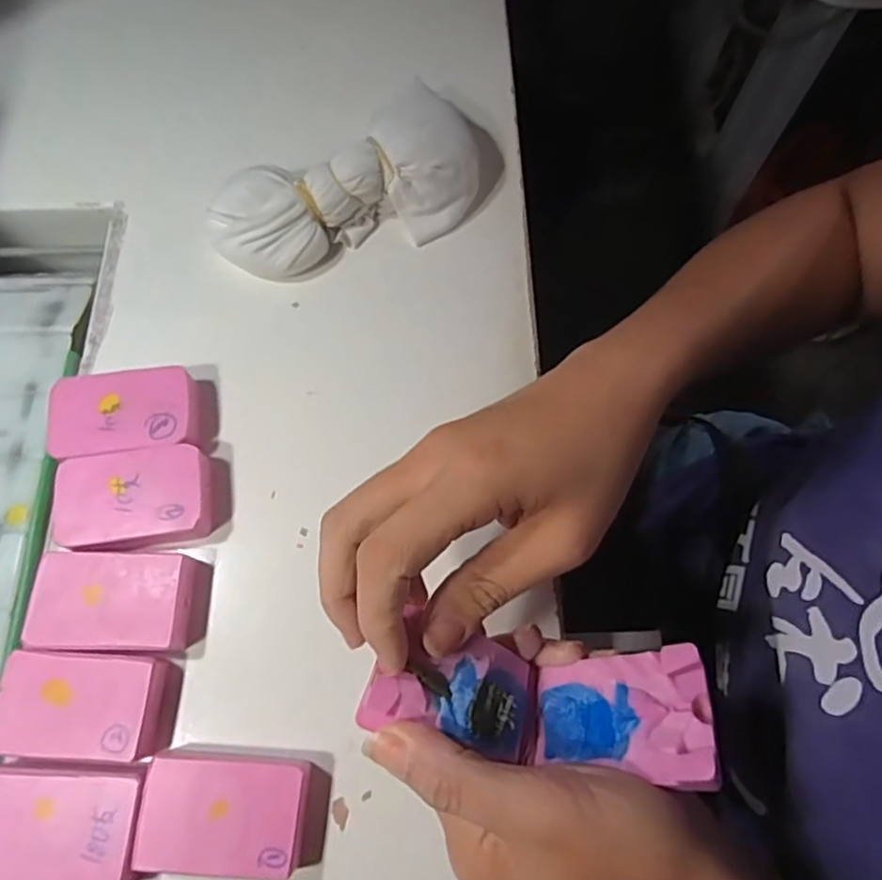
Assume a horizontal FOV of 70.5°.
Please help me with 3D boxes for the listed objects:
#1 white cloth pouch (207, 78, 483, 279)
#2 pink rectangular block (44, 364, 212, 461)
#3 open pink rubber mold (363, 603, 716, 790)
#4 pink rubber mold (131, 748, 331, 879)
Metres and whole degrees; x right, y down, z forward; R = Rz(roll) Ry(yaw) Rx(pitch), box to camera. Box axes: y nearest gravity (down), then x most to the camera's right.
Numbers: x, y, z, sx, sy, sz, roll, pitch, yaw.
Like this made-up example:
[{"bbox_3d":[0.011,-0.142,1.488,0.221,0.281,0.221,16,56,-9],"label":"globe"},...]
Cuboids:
[{"bbox_3d":[-0.050,-0.151,0.375,0.176,0.045,0.084,-31,72,-11],"label":"white cloth pouch"},{"bbox_3d":[-0.166,-0.013,0.334,0.076,0.020,0.047,-8,69,-3],"label":"pink rectangular block"},{"bbox_3d":[0.034,0.093,0.228,0.118,0.048,0.043,5,69,2],"label":"open pink rubber mold"},{"bbox_3d":[-0.089,0.161,0.272,0.075,0.020,0.045,5,69,1],"label":"pink rubber mold"}]

